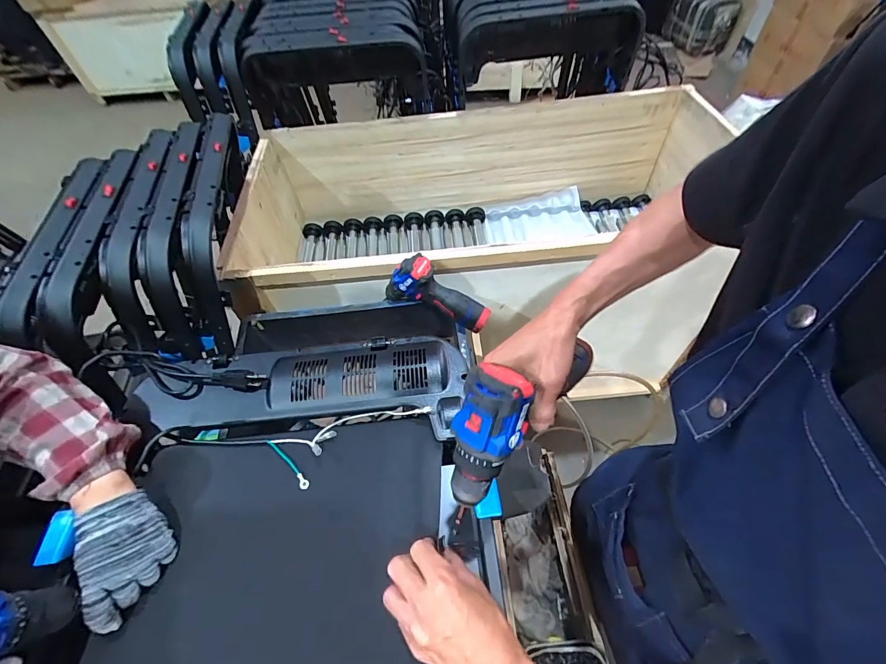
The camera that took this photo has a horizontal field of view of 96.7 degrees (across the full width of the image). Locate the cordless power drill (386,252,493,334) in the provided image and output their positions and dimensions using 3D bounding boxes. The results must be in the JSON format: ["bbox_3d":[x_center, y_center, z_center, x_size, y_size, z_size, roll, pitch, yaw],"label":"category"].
[{"bbox_3d":[-0.006,-0.070,0.780,0.208,0.114,0.054,29,59,0],"label":"cordless power drill"}]

